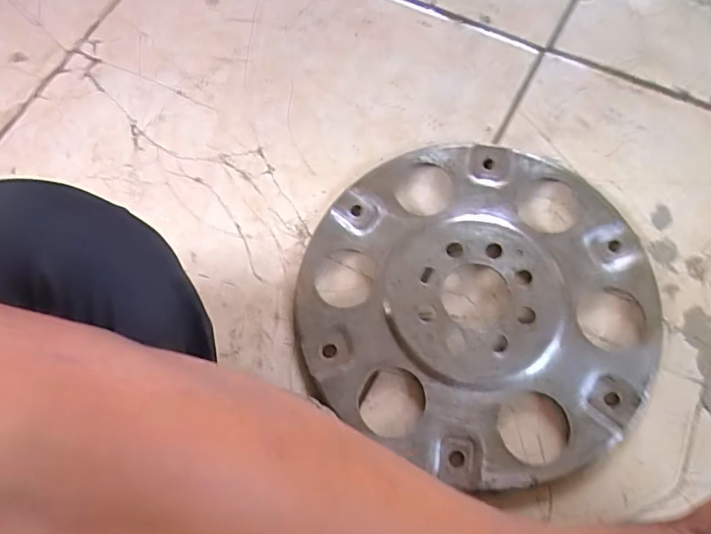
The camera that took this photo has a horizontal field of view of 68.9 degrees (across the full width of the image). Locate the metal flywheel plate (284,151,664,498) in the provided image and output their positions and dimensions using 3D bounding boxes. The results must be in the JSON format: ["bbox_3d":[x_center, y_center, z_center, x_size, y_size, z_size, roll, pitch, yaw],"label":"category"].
[{"bbox_3d":[0.093,0.020,0.394,0.257,0.018,0.249,-1,71,4],"label":"metal flywheel plate"}]

